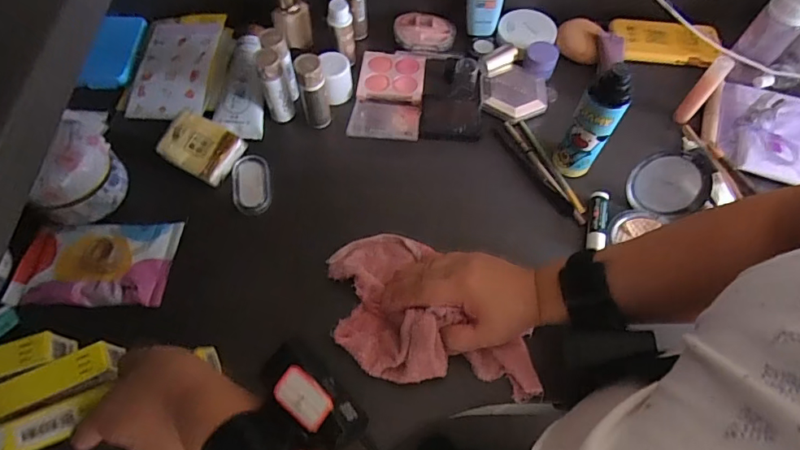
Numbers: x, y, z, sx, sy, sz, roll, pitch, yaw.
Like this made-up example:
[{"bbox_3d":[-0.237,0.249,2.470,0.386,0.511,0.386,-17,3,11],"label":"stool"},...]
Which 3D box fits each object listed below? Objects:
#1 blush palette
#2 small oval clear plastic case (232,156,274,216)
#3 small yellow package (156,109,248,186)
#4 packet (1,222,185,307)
[{"bbox_3d":[-0.012,-0.151,0.543,0.076,0.022,0.141,5,61,2],"label":"blush palette"},{"bbox_3d":[-0.156,-0.043,0.501,0.039,0.018,0.062,-6,61,-4],"label":"small oval clear plastic case"},{"bbox_3d":[-0.211,-0.084,0.506,0.077,0.024,0.060,27,64,14],"label":"small yellow package"},{"bbox_3d":[-0.290,0.032,0.445,0.143,0.028,0.083,0,59,1],"label":"packet"}]

